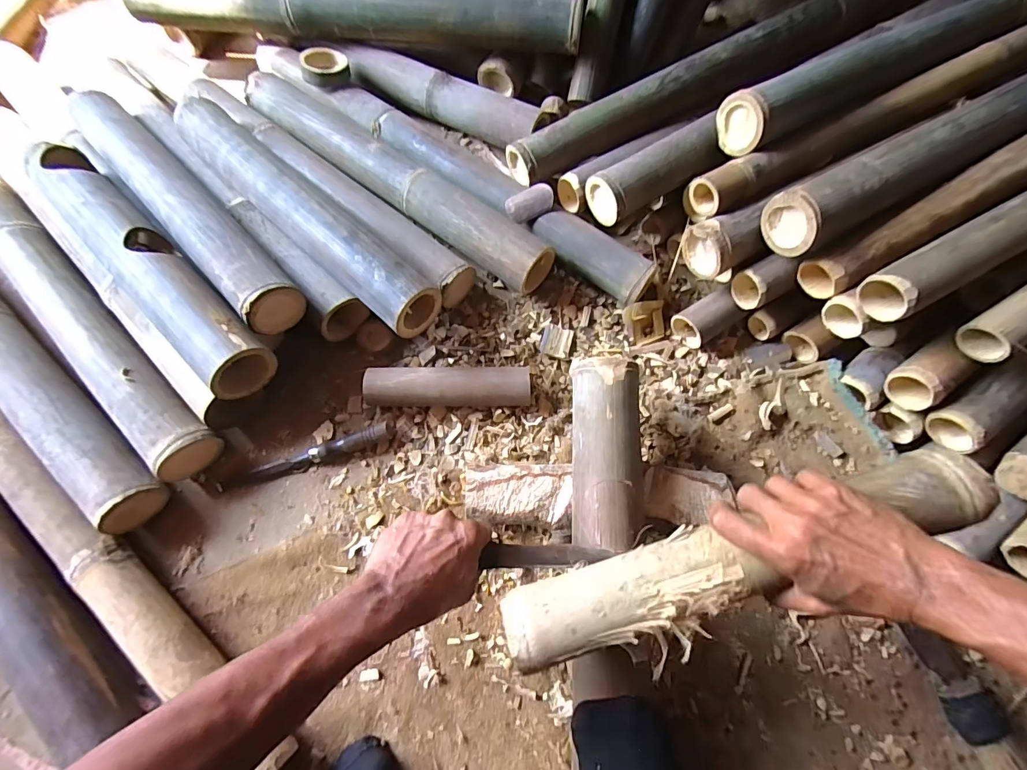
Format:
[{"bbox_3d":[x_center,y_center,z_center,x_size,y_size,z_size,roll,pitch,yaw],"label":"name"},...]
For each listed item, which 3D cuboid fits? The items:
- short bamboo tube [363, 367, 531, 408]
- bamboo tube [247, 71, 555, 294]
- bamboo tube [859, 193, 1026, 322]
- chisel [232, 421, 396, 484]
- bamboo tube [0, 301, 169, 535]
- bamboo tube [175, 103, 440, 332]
[{"bbox_3d":[-0.088,0.007,0.612,0.220,0.051,0.050,1,71,1],"label":"short bamboo tube"},{"bbox_3d":[-0.205,-0.342,0.715,0.613,0.070,0.083,37,75,12],"label":"bamboo tube"},{"bbox_3d":[0.687,-0.237,0.516,0.634,0.072,0.062,-26,73,-8],"label":"bamboo tube"},{"bbox_3d":[-0.272,0.096,0.606,0.220,0.022,0.024,-19,72,-6],"label":"chisel"},{"bbox_3d":[-0.687,-0.022,0.613,0.594,0.058,0.078,39,76,13],"label":"bamboo tube"},{"bbox_3d":[-0.305,-0.253,0.632,0.507,0.066,0.083,41,76,13],"label":"bamboo tube"}]

